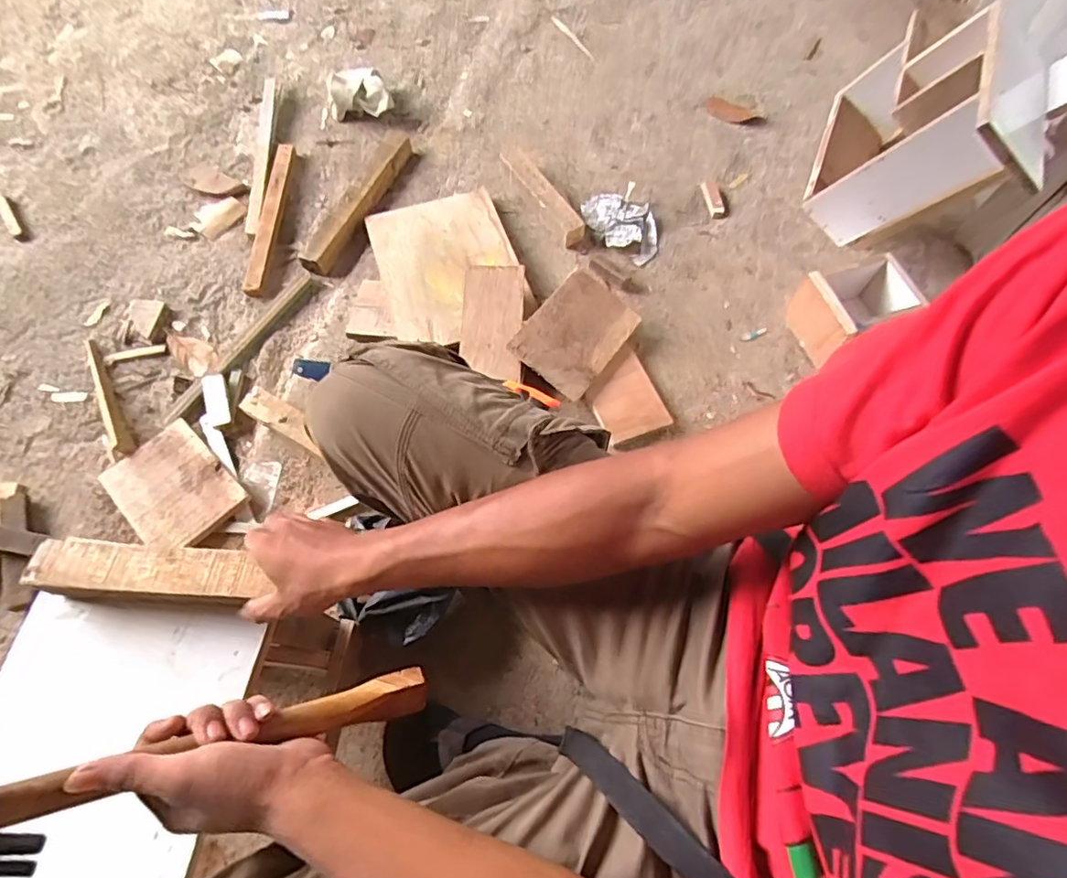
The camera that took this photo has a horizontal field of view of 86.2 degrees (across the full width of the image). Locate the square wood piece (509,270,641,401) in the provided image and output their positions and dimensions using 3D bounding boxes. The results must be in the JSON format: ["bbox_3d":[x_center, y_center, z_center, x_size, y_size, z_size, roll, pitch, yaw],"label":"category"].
[{"bbox_3d":[0.074,-0.180,0.945,0.140,0.023,0.213,40,66,-1],"label":"square wood piece"}]

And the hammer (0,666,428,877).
[{"bbox_3d":[-0.211,0.215,0.373,0.275,0.022,0.090,3,100,-27],"label":"hammer"}]

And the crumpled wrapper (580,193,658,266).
[{"bbox_3d":[0.175,-0.410,1.083,0.097,0.026,0.168,-38,71,-17],"label":"crumpled wrapper"}]

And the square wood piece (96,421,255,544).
[{"bbox_3d":[-0.537,0.071,0.849,0.206,0.008,0.140,38,67,22],"label":"square wood piece"}]

